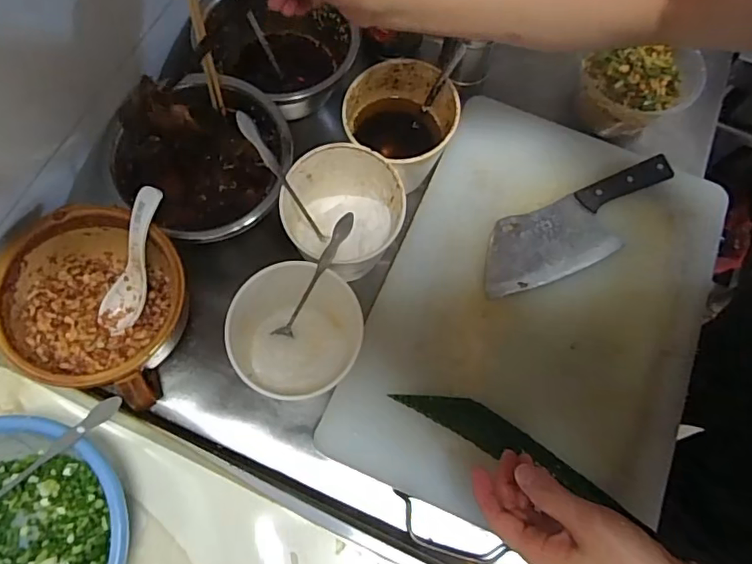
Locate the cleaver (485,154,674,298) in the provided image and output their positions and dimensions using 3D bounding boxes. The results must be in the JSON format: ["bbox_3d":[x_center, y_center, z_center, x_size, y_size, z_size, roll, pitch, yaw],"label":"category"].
[{"bbox_3d":[0.220,-0.059,0.562,0.241,0.018,0.080,-22,73,-11],"label":"cleaver"}]

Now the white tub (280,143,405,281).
[{"bbox_3d":[-0.033,-0.071,0.521,0.115,0.077,0.099,26,71,5],"label":"white tub"}]

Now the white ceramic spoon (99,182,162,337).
[{"bbox_3d":[-0.216,-0.019,0.469,0.032,0.033,0.138,27,115,7],"label":"white ceramic spoon"}]

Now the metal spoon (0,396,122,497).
[{"bbox_3d":[-0.259,0.143,0.384,0.183,0.012,0.026,-38,75,2],"label":"metal spoon"}]

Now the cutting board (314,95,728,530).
[{"bbox_3d":[0.168,0.022,0.537,0.315,0.025,0.429,22,71,5],"label":"cutting board"}]

